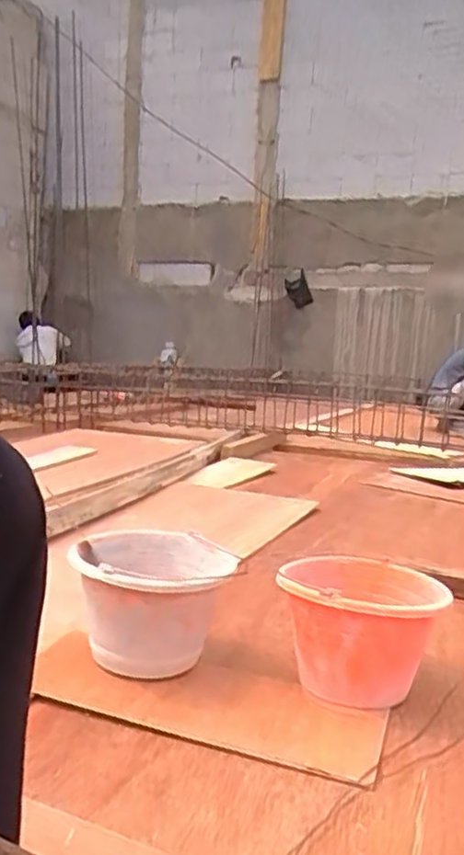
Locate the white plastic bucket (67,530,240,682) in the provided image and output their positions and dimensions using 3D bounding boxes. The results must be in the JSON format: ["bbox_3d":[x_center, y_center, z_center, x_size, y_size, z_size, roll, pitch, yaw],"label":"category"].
[{"bbox_3d":[-0.127,0.279,1.057,0.226,0.181,0.231,3,7,0],"label":"white plastic bucket"}]

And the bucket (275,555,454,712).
[{"bbox_3d":[0.190,0.307,1.035,0.226,0.167,0.235,3,7,0],"label":"bucket"}]

